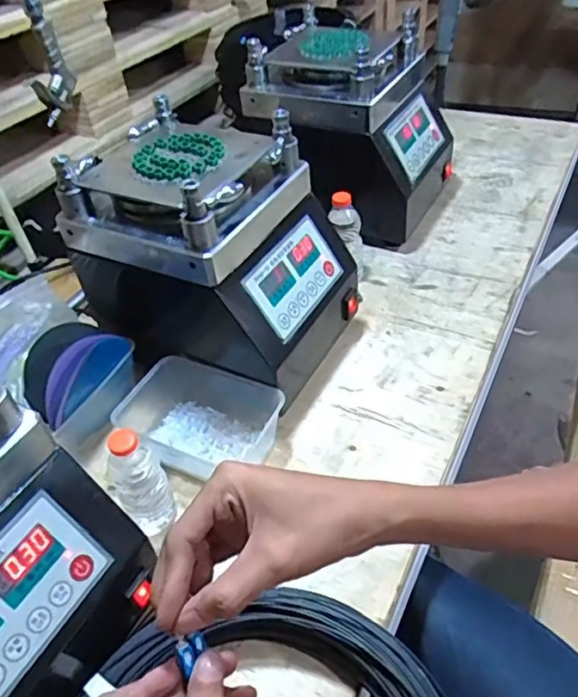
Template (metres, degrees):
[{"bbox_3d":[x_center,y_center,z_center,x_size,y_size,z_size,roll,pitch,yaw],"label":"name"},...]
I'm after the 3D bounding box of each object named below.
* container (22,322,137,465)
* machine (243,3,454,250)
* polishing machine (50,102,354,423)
[{"bbox_3d":[-0.257,0.042,0.708,0.077,0.125,0.147,18,49,23],"label":"container"},{"bbox_3d":[0.108,-0.354,0.962,0.259,0.295,0.223,21,50,25],"label":"machine"},{"bbox_3d":[-0.088,-0.109,0.735,0.286,0.281,0.217,18,49,23],"label":"polishing machine"}]

